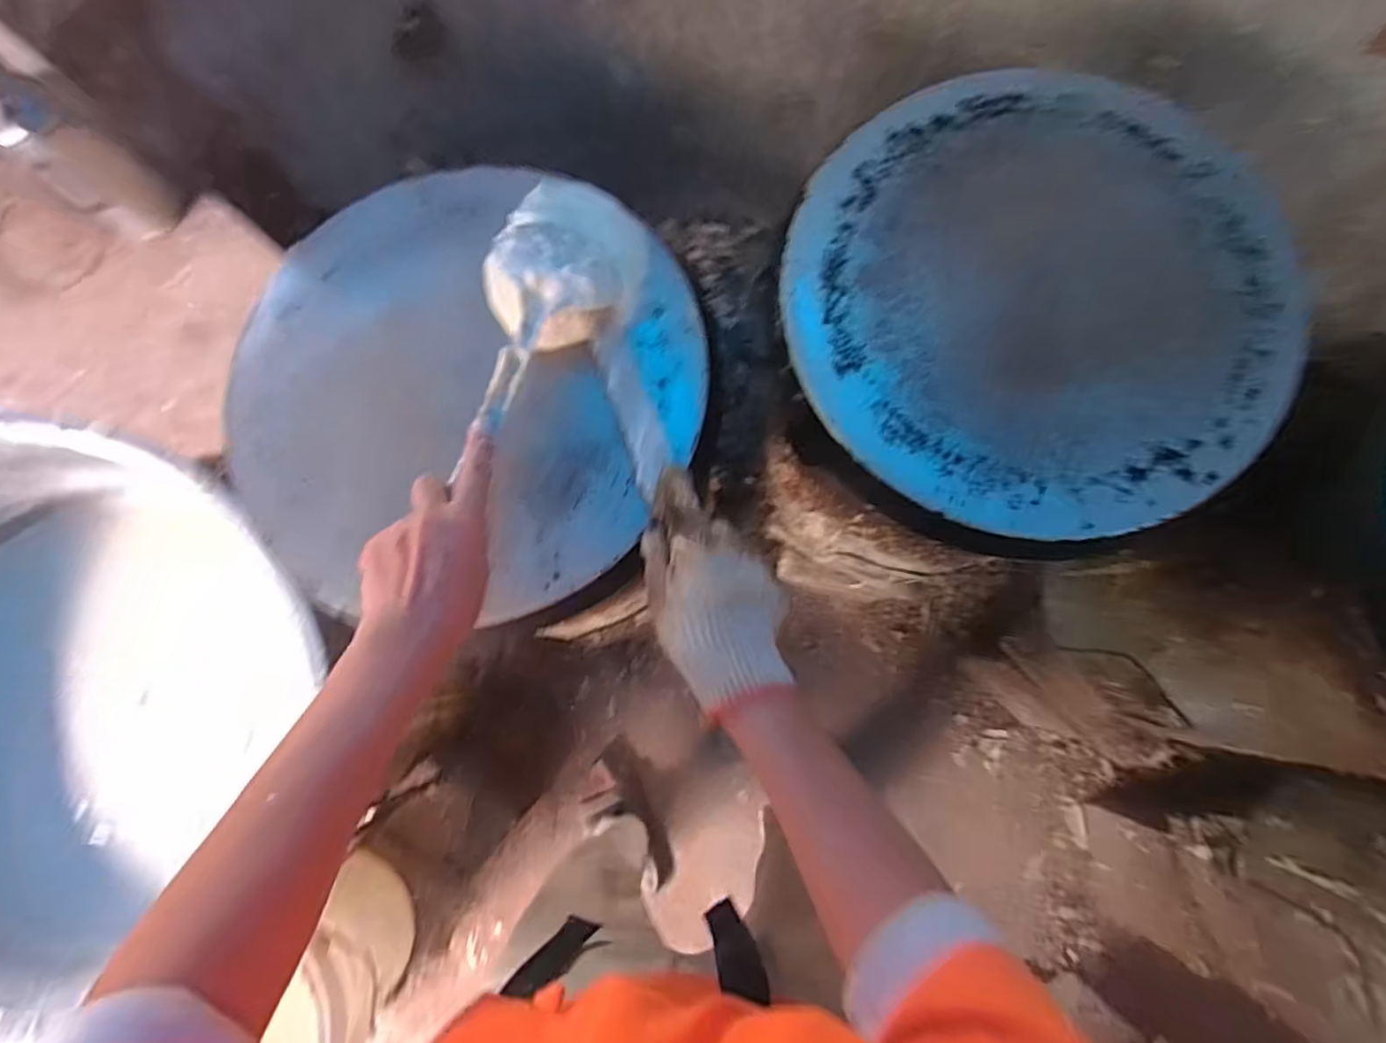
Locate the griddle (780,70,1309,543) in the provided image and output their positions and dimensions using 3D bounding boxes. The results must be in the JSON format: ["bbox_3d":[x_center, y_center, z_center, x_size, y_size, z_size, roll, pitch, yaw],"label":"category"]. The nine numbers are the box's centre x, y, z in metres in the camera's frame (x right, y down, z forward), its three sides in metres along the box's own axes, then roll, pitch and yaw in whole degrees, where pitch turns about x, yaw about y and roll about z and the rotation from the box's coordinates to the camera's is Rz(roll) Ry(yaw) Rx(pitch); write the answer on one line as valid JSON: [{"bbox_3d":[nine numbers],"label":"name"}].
[{"bbox_3d":[0.254,-0.168,0.495,0.363,0.025,0.339,0,80,1],"label":"griddle"}]

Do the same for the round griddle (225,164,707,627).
[{"bbox_3d":[-0.177,-0.113,0.517,0.360,0.030,0.355,4,80,2],"label":"round griddle"}]

